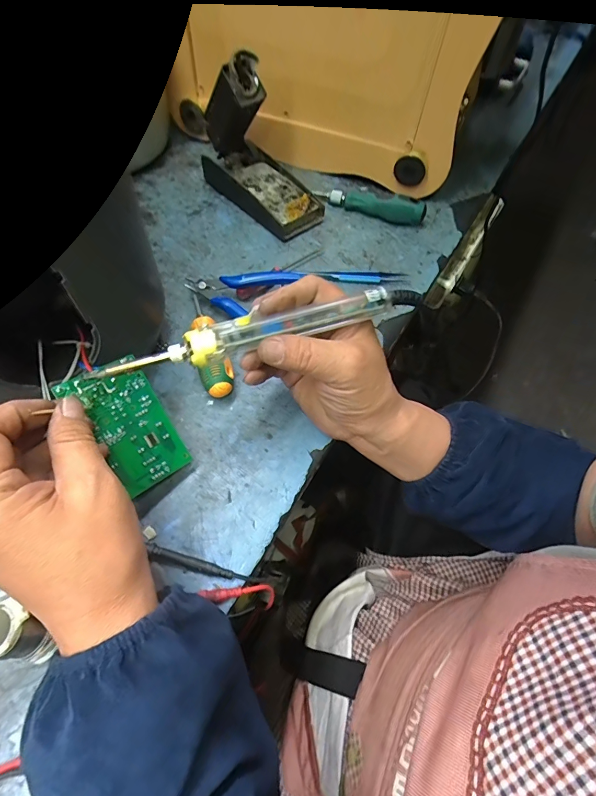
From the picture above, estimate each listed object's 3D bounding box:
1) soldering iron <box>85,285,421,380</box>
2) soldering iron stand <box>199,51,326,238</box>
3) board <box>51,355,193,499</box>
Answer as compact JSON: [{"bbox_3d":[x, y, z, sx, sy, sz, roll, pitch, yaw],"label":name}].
[{"bbox_3d":[-0.022,-0.048,0.269,0.230,0.017,0.024,-16,63,-8],"label":"soldering iron"},{"bbox_3d":[-0.042,-0.285,0.445,0.071,0.126,0.160,-38,69,-22],"label":"soldering iron stand"},{"bbox_3d":[-0.125,0.020,0.293,0.054,0.004,0.096,-36,102,-33],"label":"board"}]

